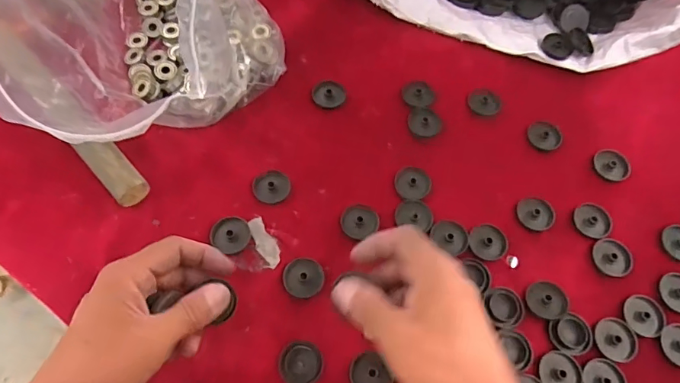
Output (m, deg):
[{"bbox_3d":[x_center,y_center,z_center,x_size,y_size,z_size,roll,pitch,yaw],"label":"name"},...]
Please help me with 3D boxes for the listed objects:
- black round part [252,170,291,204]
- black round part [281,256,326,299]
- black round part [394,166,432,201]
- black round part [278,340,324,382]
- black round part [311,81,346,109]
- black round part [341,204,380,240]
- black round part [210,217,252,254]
[{"bbox_3d":[-0.061,-0.004,0.419,0.032,0.008,0.028,14,64,4],"label":"black round part"},{"bbox_3d":[-0.030,0.071,0.390,0.033,0.006,0.033,1,64,-3],"label":"black round part"},{"bbox_3d":[0.067,-0.007,0.432,0.033,0.005,0.035,1,64,-3],"label":"black round part"},{"bbox_3d":[-0.029,0.131,0.358,0.032,0.008,0.033,1,64,-3],"label":"black round part"},{"bbox_3d":[-0.011,-0.097,0.471,0.031,0.008,0.030,1,64,-3],"label":"black round part"},{"bbox_3d":[0.017,0.027,0.411,0.032,0.006,0.029,17,64,5],"label":"black round part"},{"bbox_3d":[-0.092,0.036,0.401,0.032,0.008,0.030,1,64,-3],"label":"black round part"}]

